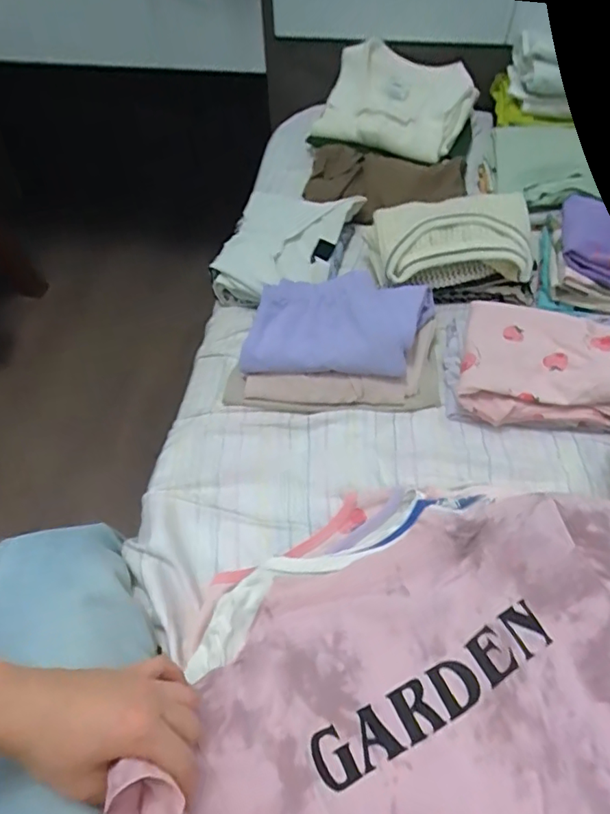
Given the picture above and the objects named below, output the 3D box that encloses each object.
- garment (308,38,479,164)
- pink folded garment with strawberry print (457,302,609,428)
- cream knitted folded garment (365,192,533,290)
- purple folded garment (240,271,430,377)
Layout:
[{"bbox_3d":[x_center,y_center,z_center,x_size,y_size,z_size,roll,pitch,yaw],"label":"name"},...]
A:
[{"bbox_3d":[0.143,-0.505,0.903,0.243,0.087,0.171,18,57,17],"label":"garment"},{"bbox_3d":[0.273,-0.054,0.640,0.178,0.054,0.169,6,54,9],"label":"pink folded garment with strawberry print"},{"bbox_3d":[0.190,-0.217,0.712,0.207,0.056,0.137,-1,55,1],"label":"cream knitted folded garment"},{"bbox_3d":[0.042,-0.101,0.656,0.227,0.037,0.133,5,56,5],"label":"purple folded garment"}]

